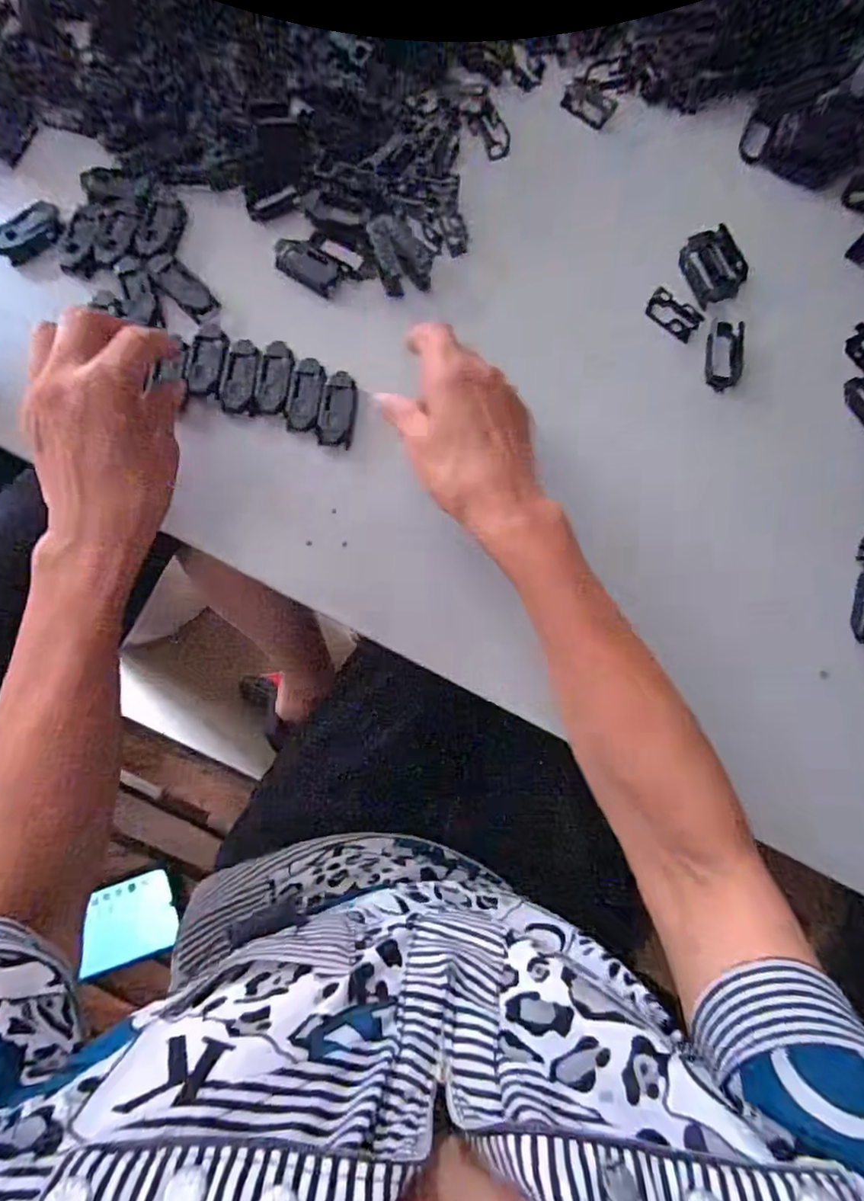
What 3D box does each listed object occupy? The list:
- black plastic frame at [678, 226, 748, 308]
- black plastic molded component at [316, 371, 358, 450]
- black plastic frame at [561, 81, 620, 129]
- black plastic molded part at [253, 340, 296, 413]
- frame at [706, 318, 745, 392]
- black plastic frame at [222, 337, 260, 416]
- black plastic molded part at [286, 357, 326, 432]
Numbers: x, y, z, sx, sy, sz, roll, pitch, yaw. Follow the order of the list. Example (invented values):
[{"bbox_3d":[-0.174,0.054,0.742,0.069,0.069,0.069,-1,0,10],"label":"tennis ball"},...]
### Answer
[{"bbox_3d":[0.205,-0.243,0.414,0.047,0.008,0.054,-20,84,-7],"label":"black plastic frame"},{"bbox_3d":[-0.063,-0.128,0.383,0.024,0.008,0.048,10,81,-3],"label":"black plastic molded component"},{"bbox_3d":[0.117,-0.374,0.429,0.040,0.004,0.026,36,81,2],"label":"black plastic frame"},{"bbox_3d":[-0.105,-0.150,0.381,0.021,0.004,0.050,10,81,-3],"label":"black plastic molded part"},{"bbox_3d":[0.208,-0.175,0.408,0.028,0.014,0.047,2,82,-4],"label":"frame"},{"bbox_3d":[-0.127,-0.149,0.380,0.021,0.004,0.050,7,81,-3],"label":"black plastic frame"},{"bbox_3d":[-0.084,-0.138,0.381,0.021,0.004,0.050,8,81,-3],"label":"black plastic molded part"}]

